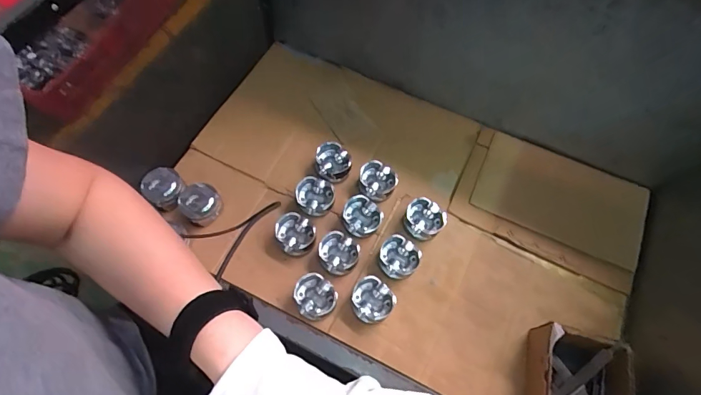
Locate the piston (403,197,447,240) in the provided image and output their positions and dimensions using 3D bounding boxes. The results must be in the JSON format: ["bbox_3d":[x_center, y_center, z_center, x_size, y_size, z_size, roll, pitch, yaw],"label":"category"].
[{"bbox_3d":[0.164,0.054,0.901,0.085,0.058,0.083,1,64,-1],"label":"piston"}]

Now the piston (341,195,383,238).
[{"bbox_3d":[0.025,0.042,0.897,0.081,0.058,0.086,1,64,-1],"label":"piston"}]

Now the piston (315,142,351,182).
[{"bbox_3d":[-0.041,-0.080,0.964,0.084,0.054,0.088,-3,64,-3],"label":"piston"}]

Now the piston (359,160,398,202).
[{"bbox_3d":[0.060,-0.033,0.937,0.085,0.056,0.083,1,64,-1],"label":"piston"}]

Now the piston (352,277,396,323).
[{"bbox_3d":[0.043,0.210,0.823,0.079,0.055,0.085,1,64,-1],"label":"piston"}]

